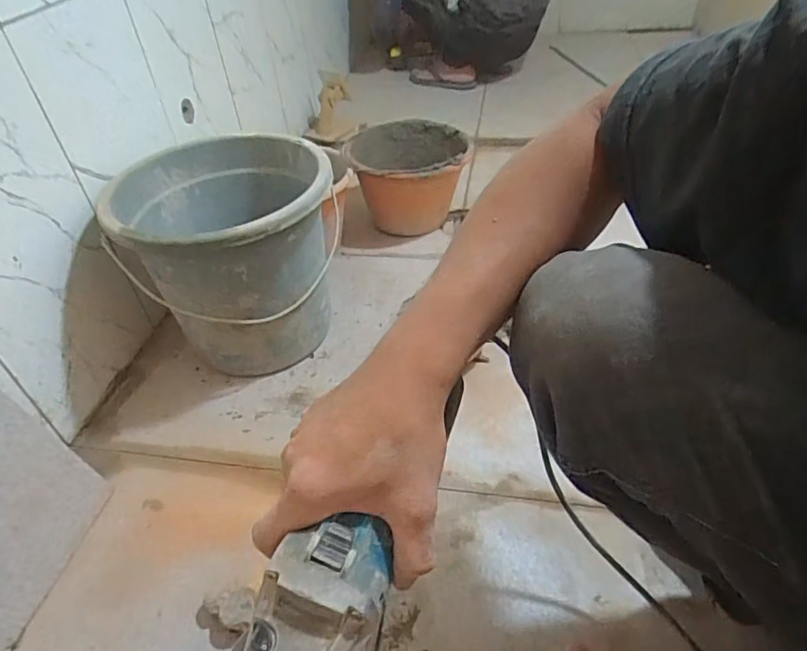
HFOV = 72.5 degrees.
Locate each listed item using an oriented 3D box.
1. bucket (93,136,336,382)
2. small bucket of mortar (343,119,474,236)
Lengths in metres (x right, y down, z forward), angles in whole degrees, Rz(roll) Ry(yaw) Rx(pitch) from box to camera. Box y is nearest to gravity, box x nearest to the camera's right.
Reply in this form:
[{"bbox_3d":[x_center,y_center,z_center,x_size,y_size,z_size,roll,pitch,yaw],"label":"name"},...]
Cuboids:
[{"bbox_3d":[-0.247,-0.096,0.831,0.292,0.280,0.291,-3,42,3],"label":"bucket"},{"bbox_3d":[0.016,-0.287,1.104,0.227,0.165,0.225,-3,42,3],"label":"small bucket of mortar"}]

